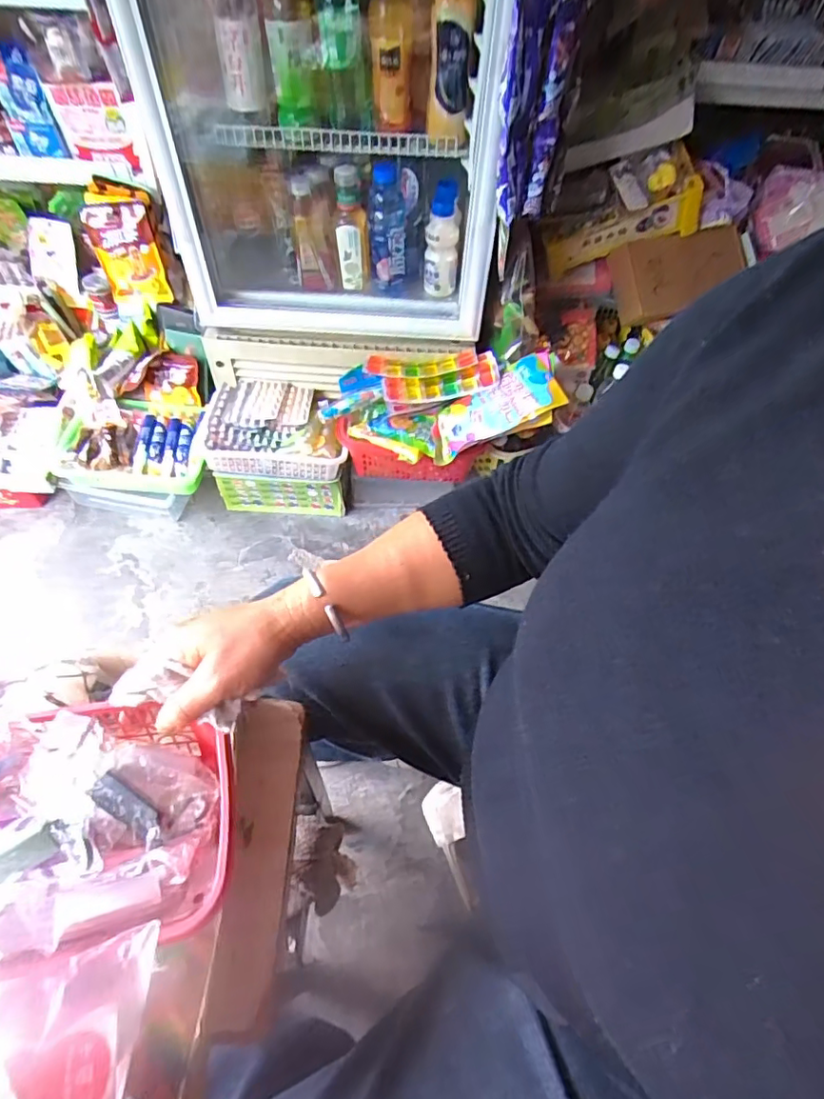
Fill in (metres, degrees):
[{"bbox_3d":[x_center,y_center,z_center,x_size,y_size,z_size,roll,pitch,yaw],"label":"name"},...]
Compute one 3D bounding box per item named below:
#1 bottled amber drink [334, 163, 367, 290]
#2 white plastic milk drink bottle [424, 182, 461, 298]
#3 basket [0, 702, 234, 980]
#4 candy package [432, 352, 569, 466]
[{"bbox_3d":[-0.107,-0.559,1.006,0.058,0.193,0.067,-5,57,-6],"label":"bottled amber drink"},{"bbox_3d":[0.056,-0.556,1.016,0.059,0.177,0.065,7,57,2],"label":"white plastic milk drink bottle"},{"bbox_3d":[-0.218,0.177,0.351,0.200,0.065,0.141,-5,57,-6],"label":"basket"},{"bbox_3d":[0.137,-0.256,0.985,0.237,0.030,0.142,-23,52,10],"label":"candy package"}]

